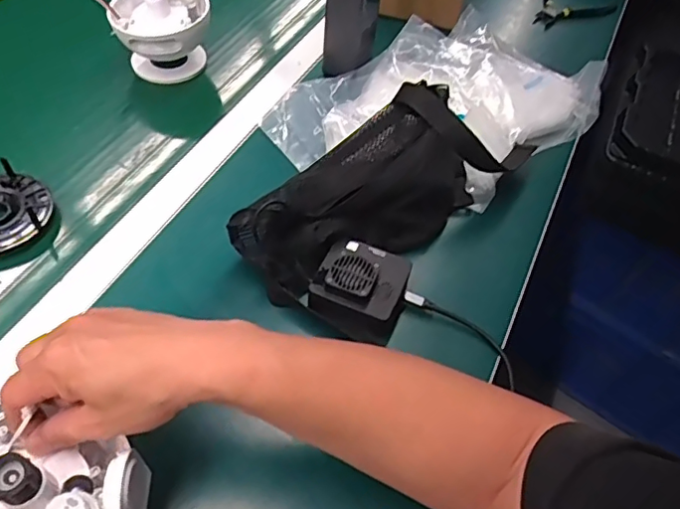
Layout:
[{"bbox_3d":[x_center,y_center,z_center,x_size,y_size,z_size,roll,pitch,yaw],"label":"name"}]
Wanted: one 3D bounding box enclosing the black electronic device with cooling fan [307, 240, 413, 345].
[{"bbox_3d":[0.021,0.029,0.521,0.082,0.043,0.079,25,53,14],"label":"black electronic device with cooling fan"}]

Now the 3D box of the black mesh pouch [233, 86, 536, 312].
[{"bbox_3d":[0.042,-0.070,0.564,0.300,0.104,0.120,-32,62,-26],"label":"black mesh pouch"}]

